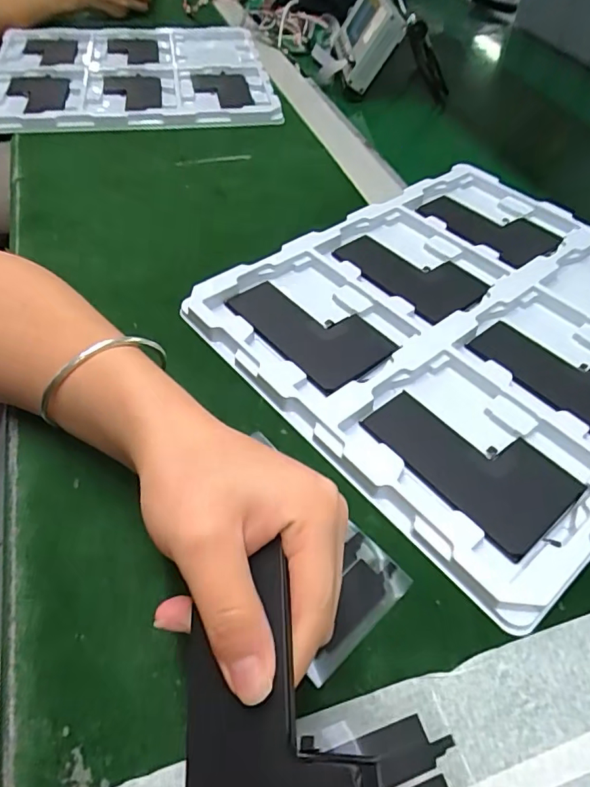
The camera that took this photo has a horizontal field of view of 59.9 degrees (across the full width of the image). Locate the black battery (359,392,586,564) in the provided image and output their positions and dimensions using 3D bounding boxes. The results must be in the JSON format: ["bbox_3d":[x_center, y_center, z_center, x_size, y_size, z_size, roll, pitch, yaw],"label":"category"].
[{"bbox_3d":[0.096,0.035,0.286,0.066,0.005,0.108,-35,60,-26],"label":"black battery"}]

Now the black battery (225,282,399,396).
[{"bbox_3d":[0.009,-0.046,0.346,0.068,0.010,0.112,-37,61,-27],"label":"black battery"}]

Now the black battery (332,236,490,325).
[{"bbox_3d":[0.087,-0.093,0.391,0.067,0.011,0.112,-33,59,-25],"label":"black battery"}]

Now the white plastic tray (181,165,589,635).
[{"bbox_3d":[0.126,-0.052,0.356,0.316,0.014,0.272,-34,60,-26],"label":"white plastic tray"}]

